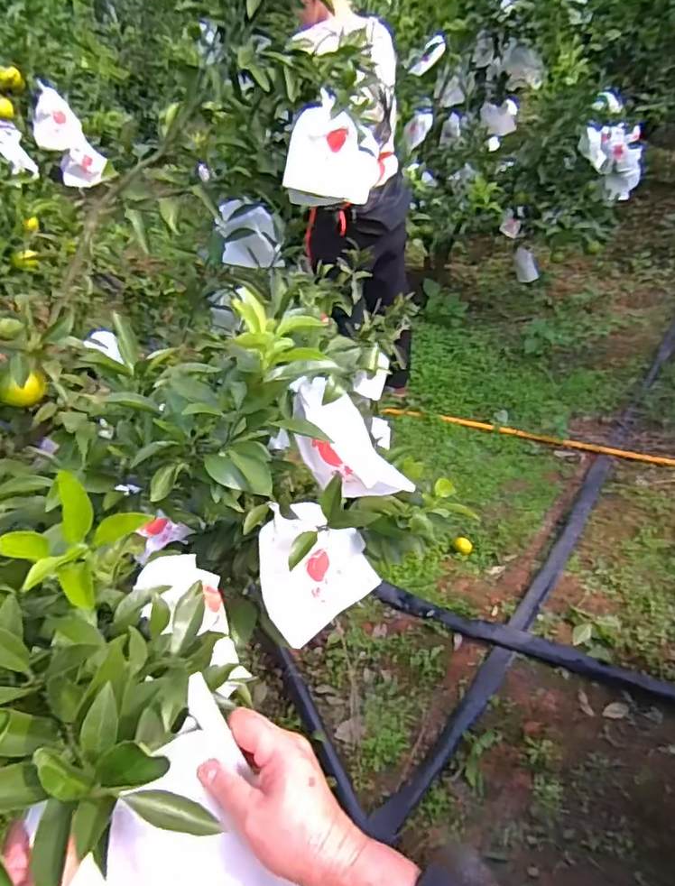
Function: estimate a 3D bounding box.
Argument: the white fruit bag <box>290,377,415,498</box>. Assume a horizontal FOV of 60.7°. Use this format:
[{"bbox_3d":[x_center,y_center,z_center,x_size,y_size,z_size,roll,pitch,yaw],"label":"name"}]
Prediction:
[{"bbox_3d":[0.012,0.004,0.671,0.148,0.128,0.058,29,50,31],"label":"white fruit bag"}]

